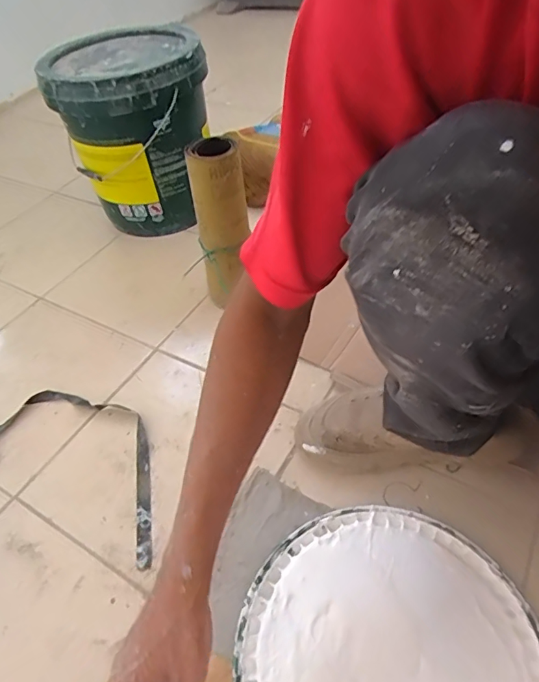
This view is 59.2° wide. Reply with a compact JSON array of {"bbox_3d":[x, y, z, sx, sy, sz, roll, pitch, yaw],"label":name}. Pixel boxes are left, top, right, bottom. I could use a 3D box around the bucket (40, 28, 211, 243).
[{"bbox_3d":[-0.265,-0.414,0.971,0.271,0.335,0.255,-12,52,-8],"label":"bucket"}]

